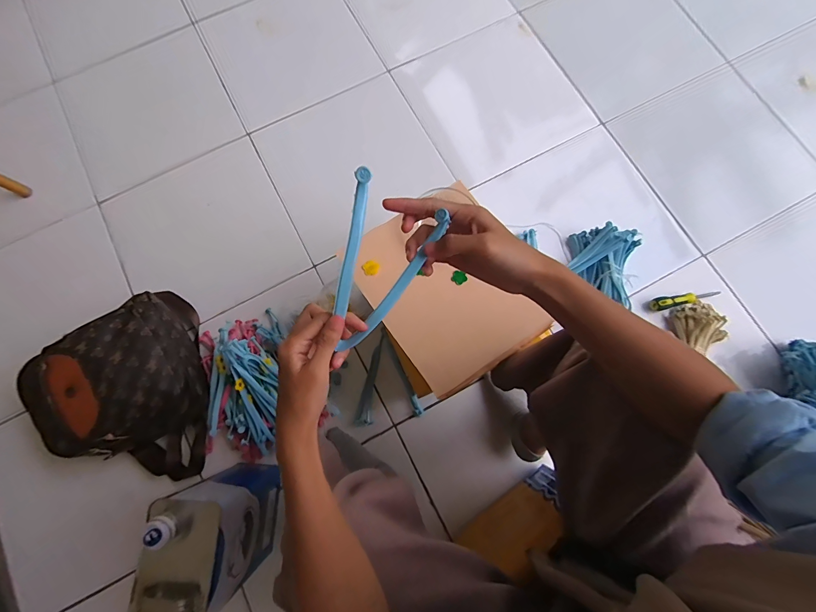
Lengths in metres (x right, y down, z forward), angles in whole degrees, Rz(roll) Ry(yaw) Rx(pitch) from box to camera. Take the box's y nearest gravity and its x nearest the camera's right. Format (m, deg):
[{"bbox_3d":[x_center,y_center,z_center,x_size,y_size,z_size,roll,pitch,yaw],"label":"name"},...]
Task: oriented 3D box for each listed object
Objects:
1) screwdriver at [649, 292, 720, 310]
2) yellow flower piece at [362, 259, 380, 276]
[{"bbox_3d":[0.605,-0.018,0.782,0.155,0.025,0.029,-12,77,-1],"label":"screwdriver"},{"bbox_3d":[-0.059,-0.061,0.575,0.026,0.008,0.026,0,77,1],"label":"yellow flower piece"}]

